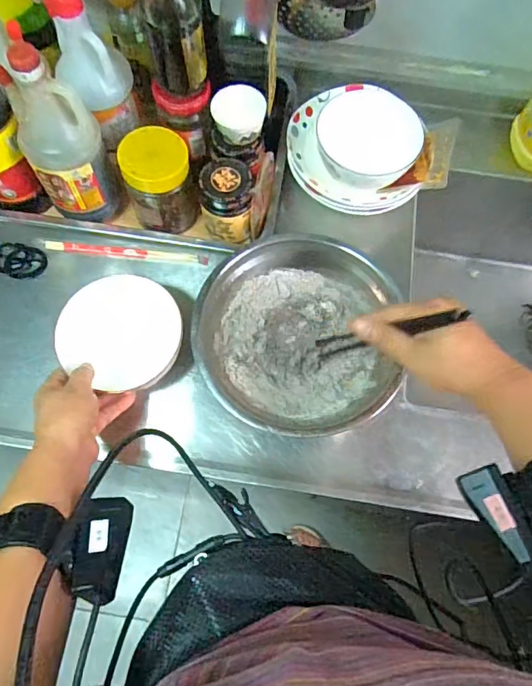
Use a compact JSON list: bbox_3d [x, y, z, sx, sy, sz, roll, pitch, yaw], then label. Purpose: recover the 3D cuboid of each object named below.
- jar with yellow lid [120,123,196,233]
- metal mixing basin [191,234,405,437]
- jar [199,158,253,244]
[{"bbox_3d":[-0.127,-0.192,0.603,0.078,0.119,0.070,-11,71,-5],"label":"jar with yellow lid"},{"bbox_3d":[0.033,-0.008,0.564,0.215,0.068,0.219,0,70,-1],"label":"metal mixing basin"},{"bbox_3d":[-0.042,-0.170,0.610,0.073,0.089,0.070,-1,70,-2],"label":"jar"}]

